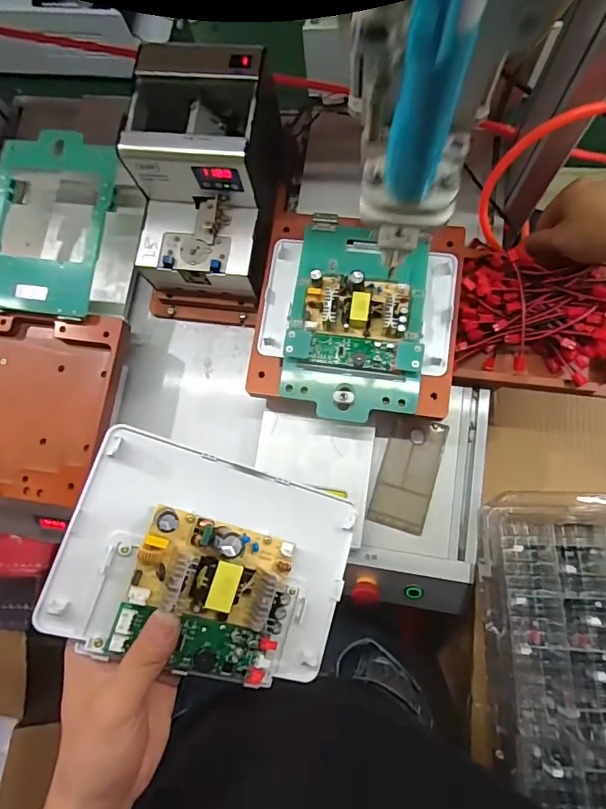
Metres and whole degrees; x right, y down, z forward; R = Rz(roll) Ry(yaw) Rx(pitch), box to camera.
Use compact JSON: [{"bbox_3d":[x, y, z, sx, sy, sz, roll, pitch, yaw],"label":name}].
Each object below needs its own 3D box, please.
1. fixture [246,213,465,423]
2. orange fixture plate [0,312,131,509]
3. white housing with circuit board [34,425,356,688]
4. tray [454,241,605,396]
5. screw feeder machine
[{"bbox_3d":[0.052,-0.091,0.464,0.197,0.036,0.202,7,80,5],"label":"fixture"},{"bbox_3d":[-0.306,-0.003,0.501,0.210,0.023,0.194,8,80,5],"label":"orange fixture plate"},{"bbox_3d":[-0.054,0.103,0.301,0.185,0.034,0.130,21,74,-17],"label":"white housing with circuit board"},{"bbox_3d":[0.248,-0.092,0.484,0.166,0.045,0.149,7,85,7],"label":"tray"},{"bbox_3d":[-0.102,-0.232,0.478,0.135,0.114,0.190,8,80,5],"label":"screw feeder machine"}]

